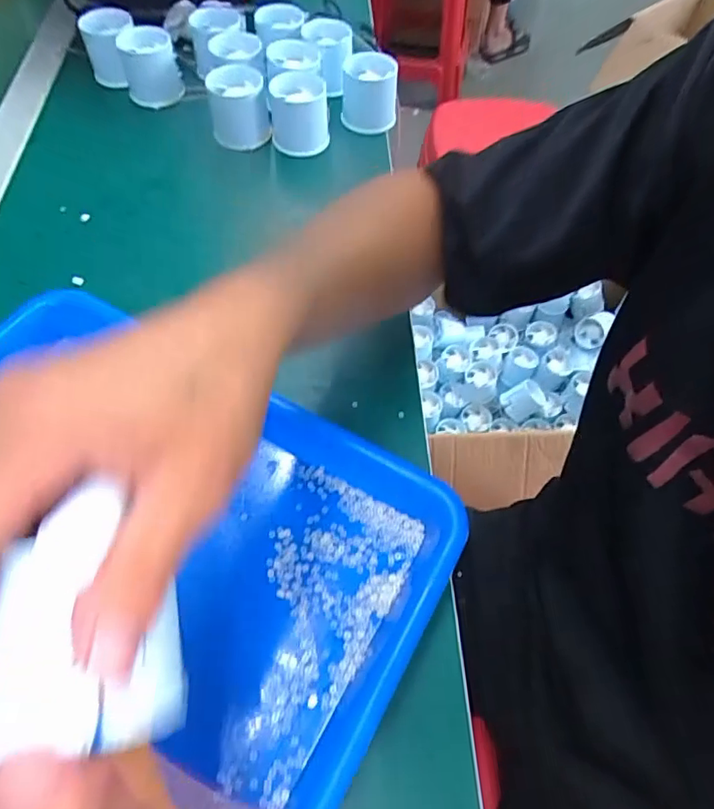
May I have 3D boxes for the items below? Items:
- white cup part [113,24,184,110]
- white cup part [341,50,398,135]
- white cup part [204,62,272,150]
[{"bbox_3d":[-0.217,-0.357,0.562,0.055,0.053,0.061,-12,61,-10],"label":"white cup part"},{"bbox_3d":[0.013,-0.308,0.531,0.053,0.054,0.056,0,59,-1],"label":"white cup part"},{"bbox_3d":[-0.113,-0.282,0.515,0.054,0.057,0.053,-10,60,-7],"label":"white cup part"}]

